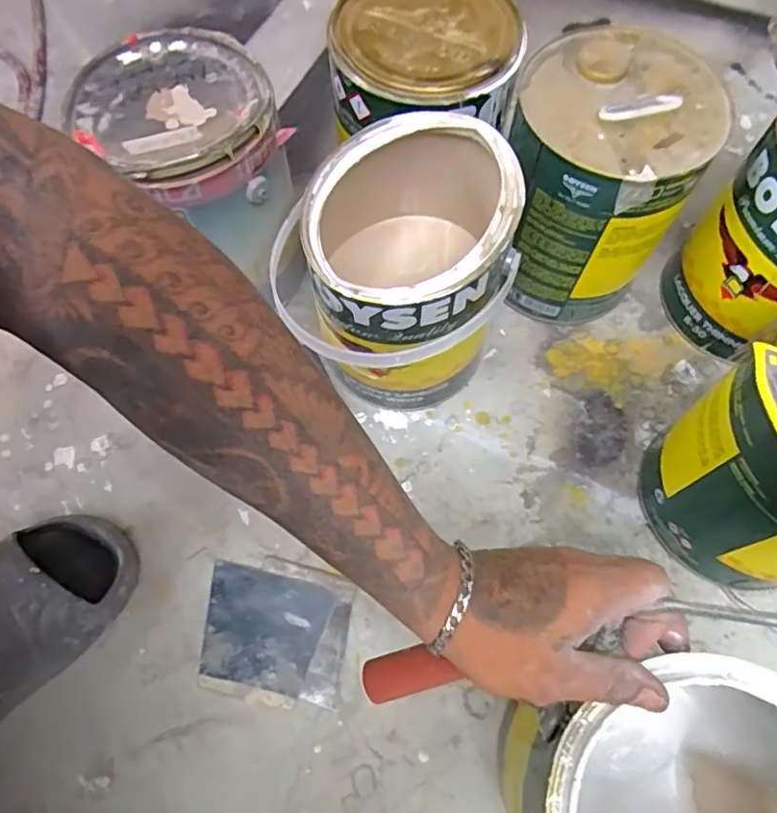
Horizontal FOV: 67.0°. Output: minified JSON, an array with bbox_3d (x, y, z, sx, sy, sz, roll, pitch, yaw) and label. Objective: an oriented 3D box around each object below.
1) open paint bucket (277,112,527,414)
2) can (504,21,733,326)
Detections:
[{"bbox_3d":[0.017,-0.095,0.513,0.179,0.214,0.189,0,68,0],"label":"open paint bucket"},{"bbox_3d":[0.189,-0.203,0.561,0.157,0.214,0.167,0,68,0],"label":"can"}]

